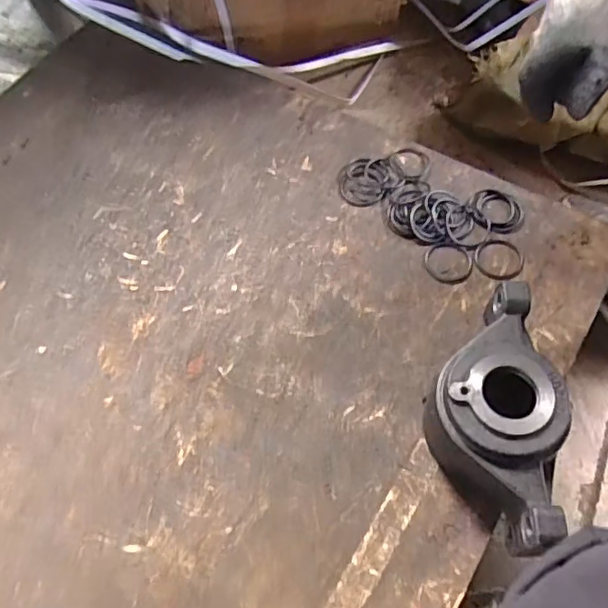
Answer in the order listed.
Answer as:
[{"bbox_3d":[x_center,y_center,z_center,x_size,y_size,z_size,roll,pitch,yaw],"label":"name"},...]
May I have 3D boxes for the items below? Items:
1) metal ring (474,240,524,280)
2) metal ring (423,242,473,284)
[{"bbox_3d":[0.217,-0.050,0.657,0.053,0.009,0.055,-1,61,2],"label":"metal ring"},{"bbox_3d":[0.161,-0.047,0.658,0.053,0.010,0.057,-1,61,2],"label":"metal ring"}]

